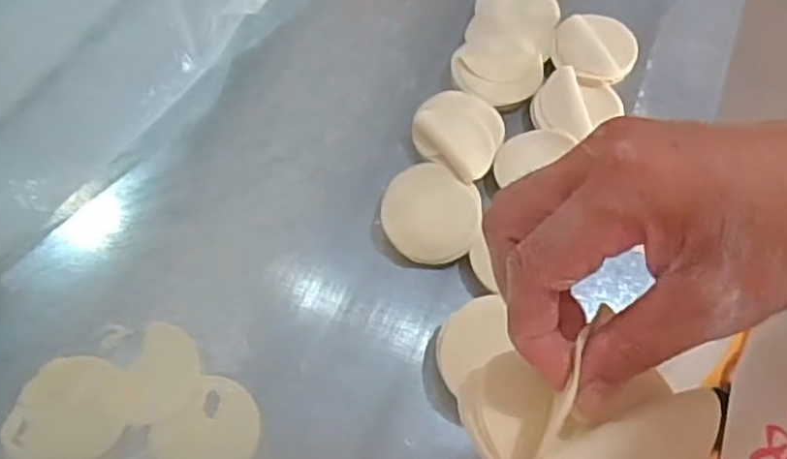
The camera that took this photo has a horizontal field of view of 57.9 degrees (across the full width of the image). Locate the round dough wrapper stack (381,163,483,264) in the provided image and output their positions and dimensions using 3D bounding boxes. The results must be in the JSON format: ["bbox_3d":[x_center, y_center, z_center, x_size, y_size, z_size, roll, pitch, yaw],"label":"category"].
[{"bbox_3d":[0.033,-0.012,0.643,0.085,0.026,0.094,0,60,-4],"label":"round dough wrapper stack"}]

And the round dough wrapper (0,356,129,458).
[{"bbox_3d":[-0.252,0.140,0.554,0.085,0.006,0.082,7,60,0],"label":"round dough wrapper"}]

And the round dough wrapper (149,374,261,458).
[{"bbox_3d":[-0.143,0.159,0.551,0.073,0.004,0.084,37,64,16],"label":"round dough wrapper"}]

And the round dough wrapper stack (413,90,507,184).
[{"bbox_3d":[0.061,-0.087,0.689,0.084,0.036,0.096,22,61,8],"label":"round dough wrapper stack"}]

